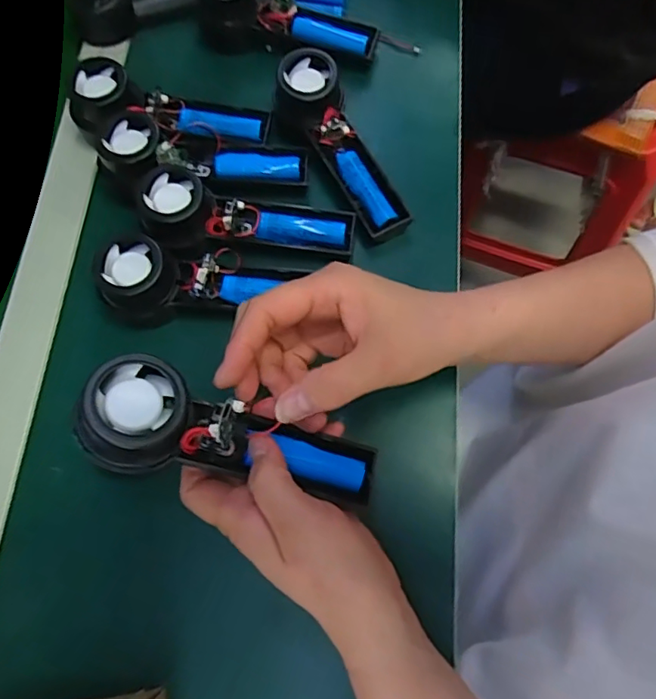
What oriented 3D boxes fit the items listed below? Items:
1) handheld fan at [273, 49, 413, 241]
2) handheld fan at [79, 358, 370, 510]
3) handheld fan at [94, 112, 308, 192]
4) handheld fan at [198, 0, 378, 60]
[{"bbox_3d":[0.006,-0.156,0.434,0.055,0.051,0.159,-25,71,-6],"label":"handheld fan"},{"bbox_3d":[-0.046,0.049,0.290,0.157,0.035,0.051,22,70,-23],"label":"handheld fan"},{"bbox_3d":[-0.100,-0.144,0.427,0.163,0.038,0.071,6,71,3],"label":"handheld fan"},{"bbox_3d":[-0.035,-0.286,0.478,0.153,0.052,0.046,11,71,7],"label":"handheld fan"}]

